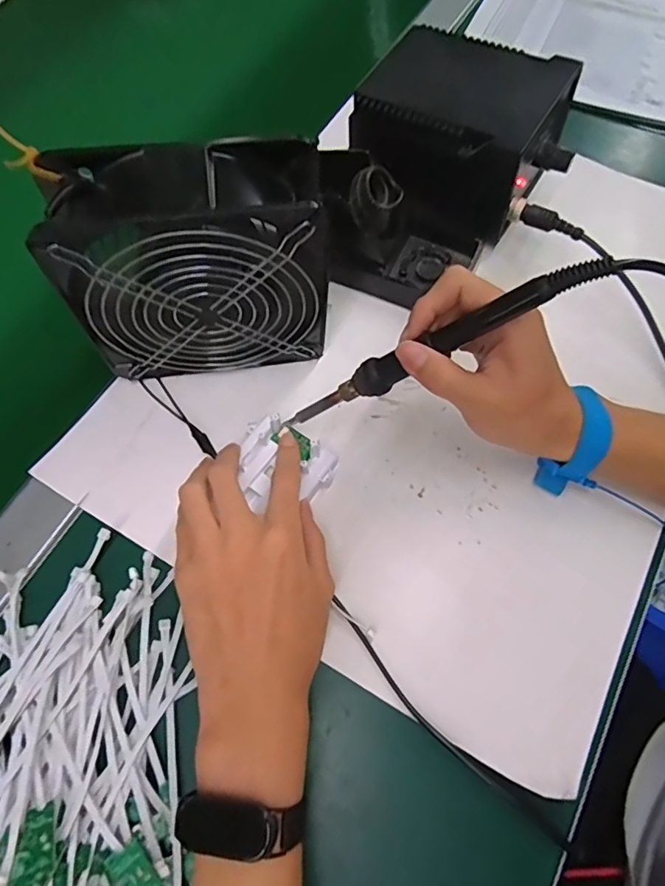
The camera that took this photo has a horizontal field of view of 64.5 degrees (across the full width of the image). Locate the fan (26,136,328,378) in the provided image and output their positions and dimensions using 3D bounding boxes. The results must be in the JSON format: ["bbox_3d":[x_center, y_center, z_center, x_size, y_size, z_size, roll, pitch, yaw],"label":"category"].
[{"bbox_3d":[-0.079,-0.104,0.329,0.145,0.152,0.059,-8,69,-2],"label":"fan"}]

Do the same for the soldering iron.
[{"bbox_3d":[0.047,-0.051,0.300,0.208,0.017,0.020,-25,63,36],"label":"soldering iron"}]

